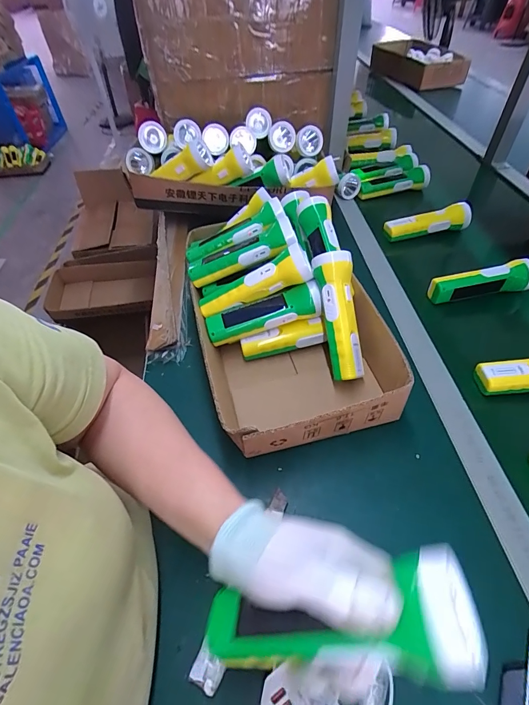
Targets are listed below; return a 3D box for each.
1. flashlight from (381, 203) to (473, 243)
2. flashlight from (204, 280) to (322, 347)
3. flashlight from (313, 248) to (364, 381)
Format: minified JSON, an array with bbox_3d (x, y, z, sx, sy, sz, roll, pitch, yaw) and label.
[{"bbox_3d":[0.333,-0.267,0.730,0.170,0.039,0.051,-13,50,-8],"label":"flashlight"},{"bbox_3d":[-0.002,-0.057,0.502,0.161,0.052,0.043,-12,48,-5],"label":"flashlight"},{"bbox_3d":[0.100,-0.047,0.465,0.047,0.043,0.163,-7,86,-1],"label":"flashlight"}]

